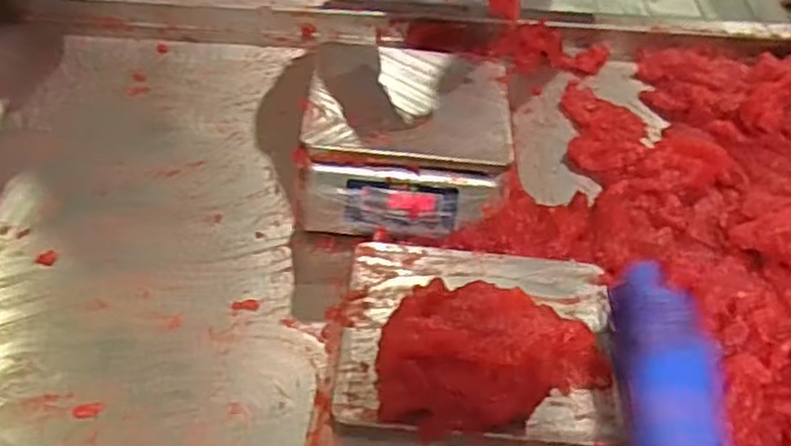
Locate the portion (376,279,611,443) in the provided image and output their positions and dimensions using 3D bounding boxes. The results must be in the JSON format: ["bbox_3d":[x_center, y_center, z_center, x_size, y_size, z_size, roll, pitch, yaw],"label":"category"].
[{"bbox_3d":[0.068,0.085,0.496,0.160,0.054,0.099,-7,48,-10],"label":"portion"}]

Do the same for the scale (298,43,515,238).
[{"bbox_3d":[0.013,-0.100,0.820,0.220,0.104,0.220,4,47,0],"label":"scale"}]

